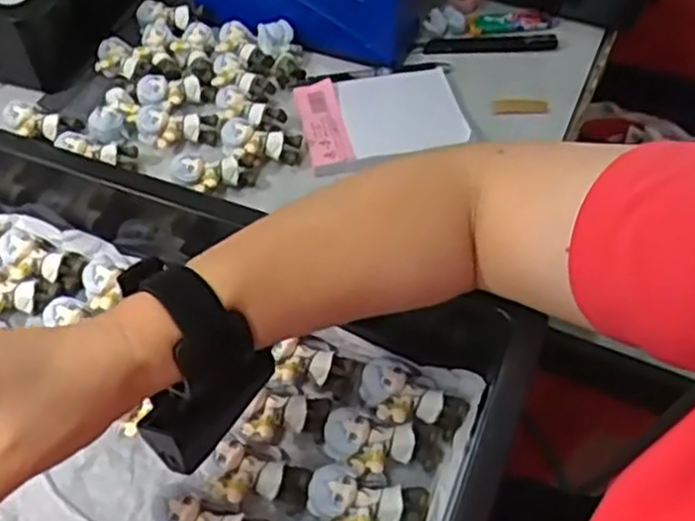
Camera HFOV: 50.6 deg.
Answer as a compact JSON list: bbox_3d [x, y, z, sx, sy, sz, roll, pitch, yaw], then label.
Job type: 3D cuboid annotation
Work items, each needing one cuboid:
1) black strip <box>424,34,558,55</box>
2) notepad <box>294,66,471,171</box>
[{"bbox_3d":[0.114,-0.173,0.587,0.103,0.014,0.014,1,52,-1],"label":"black strip"},{"bbox_3d":[0.025,-0.114,0.562,0.117,0.009,0.077,-12,62,-4],"label":"notepad"}]

